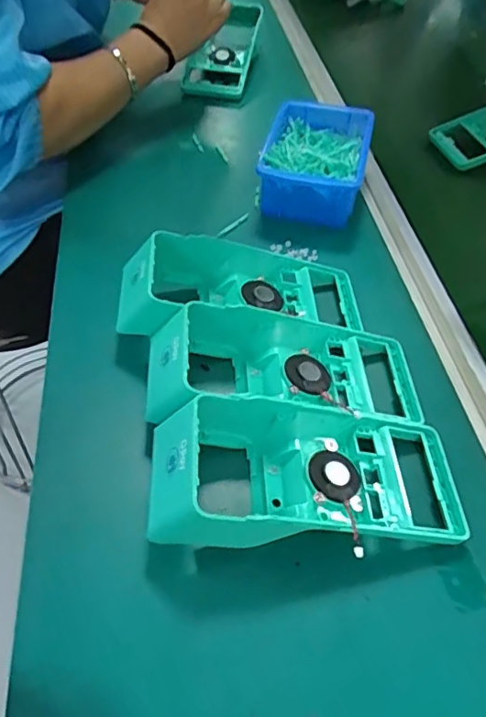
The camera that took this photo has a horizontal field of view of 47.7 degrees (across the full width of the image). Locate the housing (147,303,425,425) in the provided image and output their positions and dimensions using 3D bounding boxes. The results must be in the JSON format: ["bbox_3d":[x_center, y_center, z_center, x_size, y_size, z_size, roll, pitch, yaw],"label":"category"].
[{"bbox_3d":[0.030,0.008,0.383,0.189,0.053,0.084,-1,50,-6],"label":"housing"}]

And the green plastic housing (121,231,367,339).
[{"bbox_3d":[0.000,-0.053,0.436,0.189,0.051,0.090,-1,50,-5],"label":"green plastic housing"}]

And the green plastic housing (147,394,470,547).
[{"bbox_3d":[0.041,0.071,0.333,0.190,0.052,0.083,-1,50,-6],"label":"green plastic housing"}]

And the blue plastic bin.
[{"bbox_3d":[0.073,-0.203,0.558,0.099,0.053,0.157,12,50,5],"label":"blue plastic bin"}]

